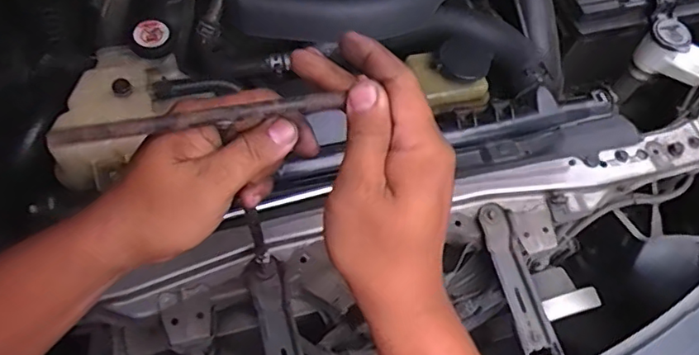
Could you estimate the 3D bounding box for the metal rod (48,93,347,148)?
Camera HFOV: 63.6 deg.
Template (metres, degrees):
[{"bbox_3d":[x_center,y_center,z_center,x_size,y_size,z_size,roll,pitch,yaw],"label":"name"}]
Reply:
[{"bbox_3d":[-0.085,-0.032,0.312,0.155,0.010,0.008,-9,59,-5],"label":"metal rod"}]

